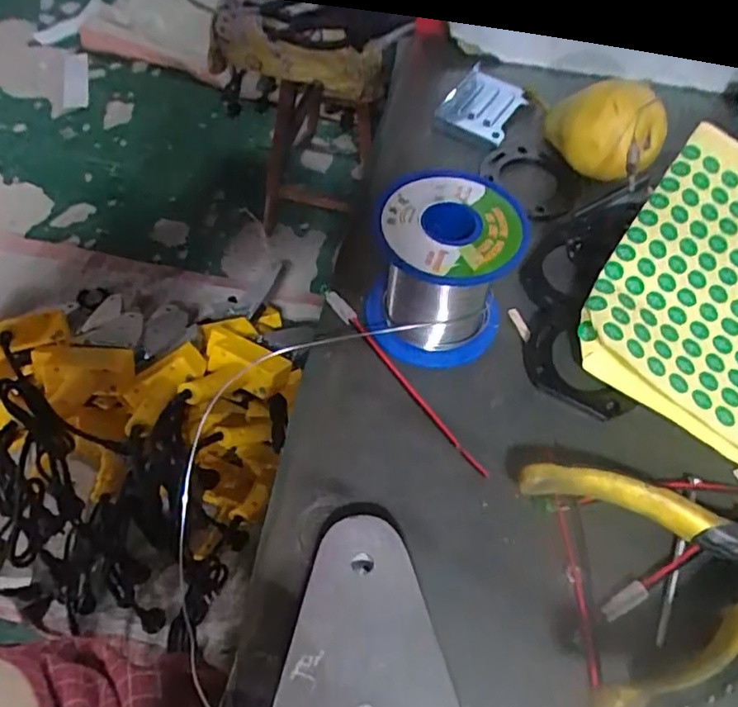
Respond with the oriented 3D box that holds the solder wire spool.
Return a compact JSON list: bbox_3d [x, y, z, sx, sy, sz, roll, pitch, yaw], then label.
[{"bbox_3d":[0.034,-0.040,0.283,0.063,0.061,0.068,9,59,3],"label":"solder wire spool"}]

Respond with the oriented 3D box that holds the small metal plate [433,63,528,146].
[{"bbox_3d":[0.076,-0.166,0.404,0.043,0.016,0.059,27,61,13],"label":"small metal plate"}]

